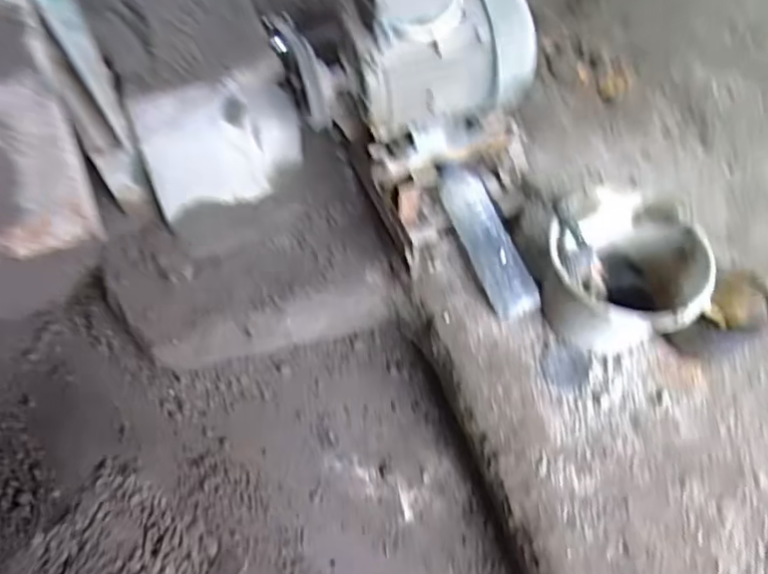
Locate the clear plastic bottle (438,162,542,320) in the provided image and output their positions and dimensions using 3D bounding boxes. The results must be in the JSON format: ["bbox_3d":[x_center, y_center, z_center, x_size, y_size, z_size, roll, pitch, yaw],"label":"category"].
[{"bbox_3d":[0.187,-0.091,1.129,0.073,0.071,0.306,-24,84,-15],"label":"clear plastic bottle"}]

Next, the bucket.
[{"bbox_3d":[0.412,-0.015,1.087,0.253,0.195,0.252,1,62,-3],"label":"bucket"}]

